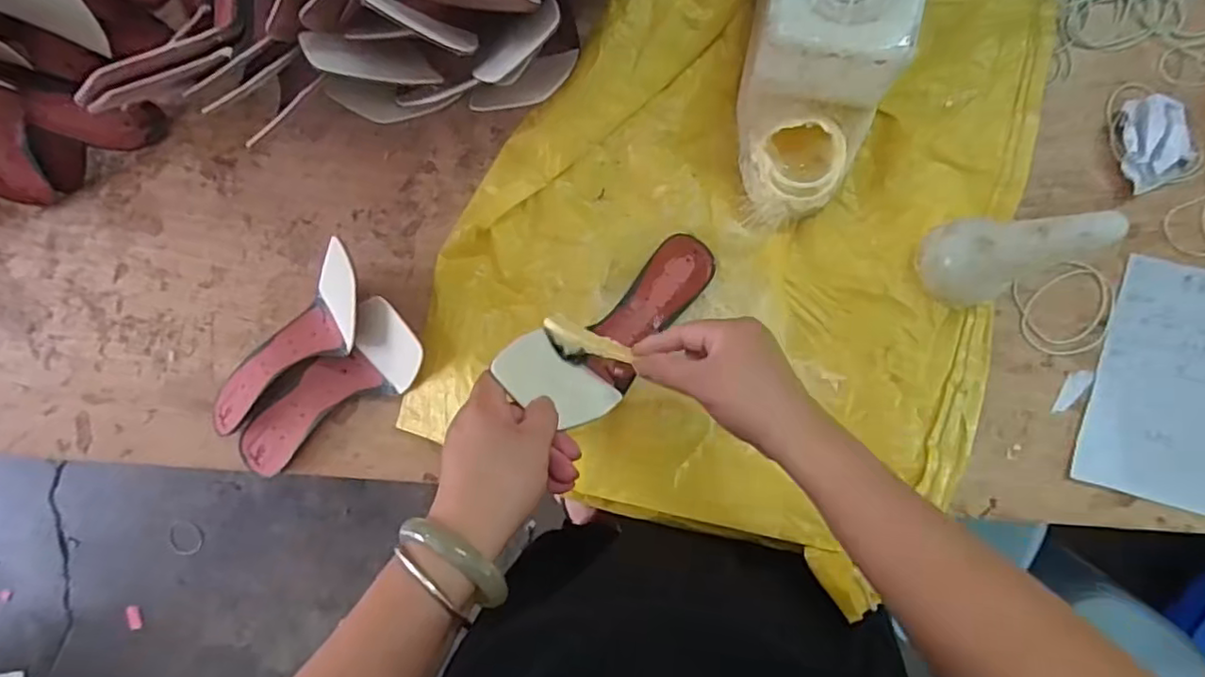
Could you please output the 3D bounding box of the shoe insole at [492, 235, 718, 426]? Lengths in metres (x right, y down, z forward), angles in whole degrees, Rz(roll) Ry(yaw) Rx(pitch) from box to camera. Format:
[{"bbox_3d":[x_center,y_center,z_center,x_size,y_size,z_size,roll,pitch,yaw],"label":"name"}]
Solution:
[{"bbox_3d":[0.015,-0.013,0.517,0.082,0.025,0.215,45,64,4],"label":"shoe insole"}]

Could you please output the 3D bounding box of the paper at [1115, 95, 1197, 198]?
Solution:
[{"bbox_3d":[0.444,-0.159,0.513,0.035,0.033,0.071,-11,89,6],"label":"paper"}]

